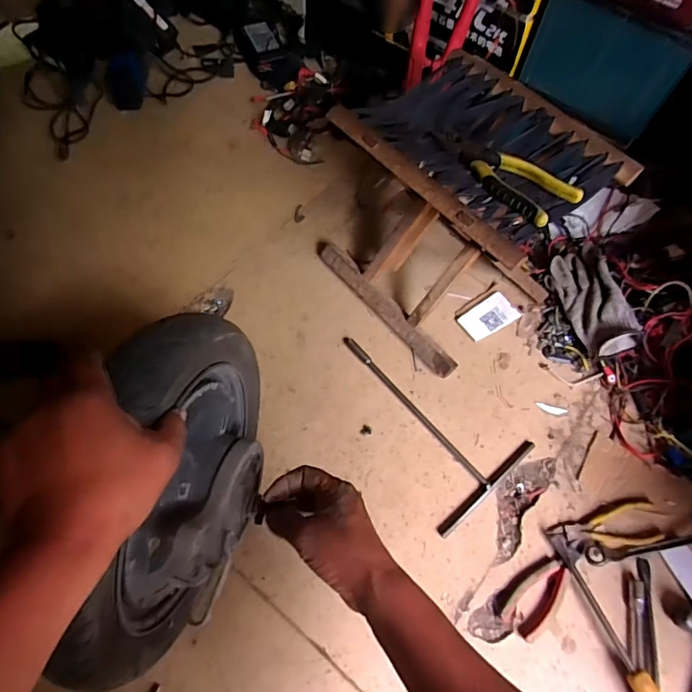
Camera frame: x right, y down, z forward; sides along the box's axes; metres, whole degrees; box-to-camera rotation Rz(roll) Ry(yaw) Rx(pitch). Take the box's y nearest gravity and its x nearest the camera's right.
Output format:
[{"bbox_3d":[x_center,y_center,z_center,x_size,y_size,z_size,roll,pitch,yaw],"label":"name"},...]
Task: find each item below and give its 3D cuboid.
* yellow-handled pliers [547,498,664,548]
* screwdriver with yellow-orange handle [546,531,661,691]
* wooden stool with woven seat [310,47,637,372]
[{"bbox_3d":[0.360,0.248,0.669,0.160,0.013,0.059,-4,64,-5],"label":"yellow-handled pliers"},{"bbox_3d":[0.331,0.361,0.593,0.028,0.033,0.261,-21,67,-13],"label":"screwdriver with yellow-orange handle"},{"bbox_3d":[0.158,-0.187,0.710,0.262,0.302,0.297,-37,71,-19],"label":"wooden stool with woven seat"}]

